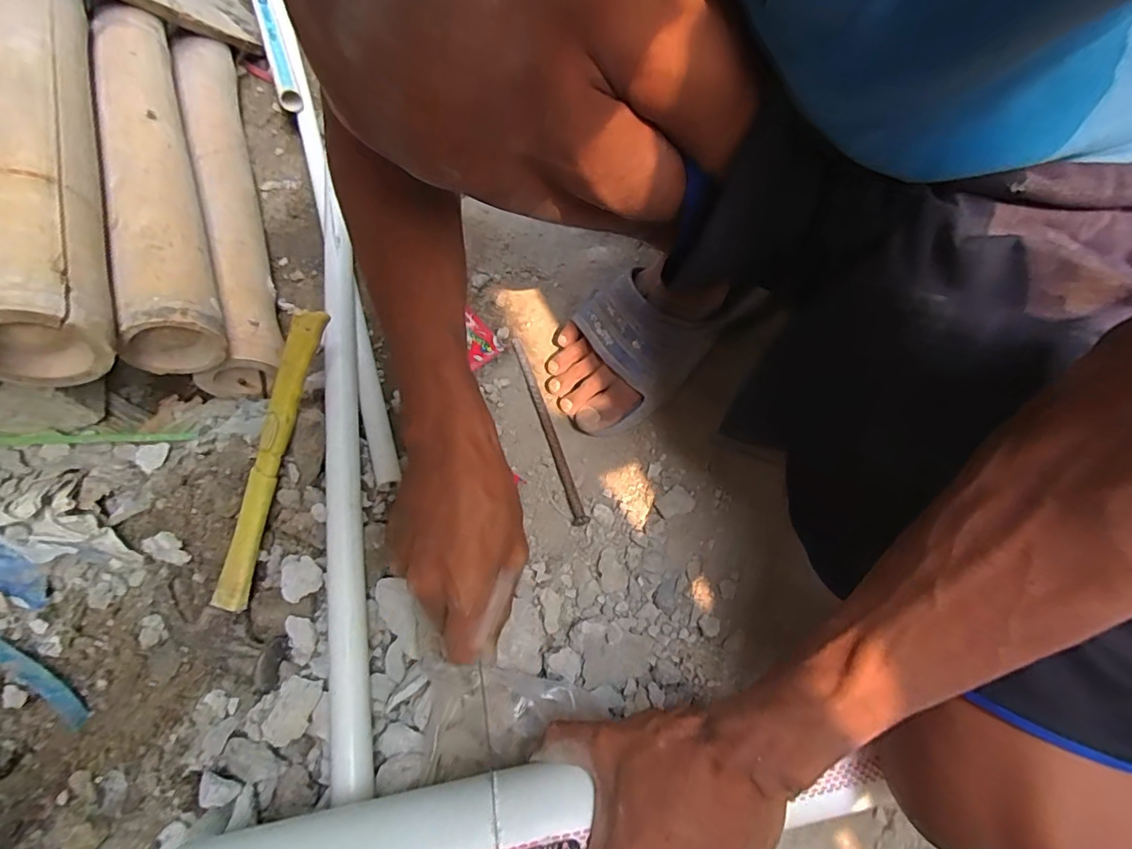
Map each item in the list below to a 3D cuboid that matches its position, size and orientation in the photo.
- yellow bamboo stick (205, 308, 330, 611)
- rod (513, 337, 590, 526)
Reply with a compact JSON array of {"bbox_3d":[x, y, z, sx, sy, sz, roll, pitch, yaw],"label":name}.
[{"bbox_3d":[-0.223,0.024,0.401,0.020,0.012,0.226,13,86,6],"label":"yellow bamboo stick"},{"bbox_3d":[-0.018,0.001,0.490,0.011,0.009,0.194,-17,66,-8],"label":"rod"}]

